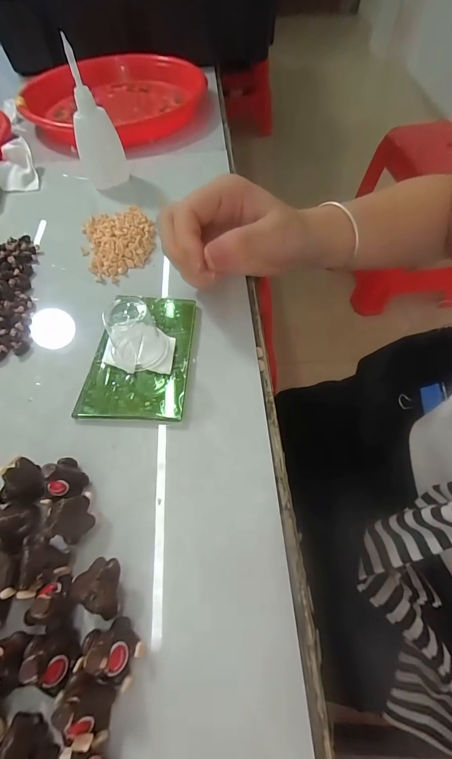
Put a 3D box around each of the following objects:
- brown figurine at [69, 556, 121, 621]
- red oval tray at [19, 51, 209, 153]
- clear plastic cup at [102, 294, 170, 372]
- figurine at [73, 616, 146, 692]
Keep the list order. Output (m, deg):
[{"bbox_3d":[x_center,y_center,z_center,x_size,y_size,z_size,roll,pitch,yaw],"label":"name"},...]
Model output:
[{"bbox_3d":[-0.057,0.094,0.155,0.024,0.021,0.020,28,63,17],"label":"brown figurine"},{"bbox_3d":[-0.152,-0.369,0.446,0.204,0.038,0.236,28,63,17],"label":"red oval tray"},{"bbox_3d":[-0.057,-0.028,0.216,0.033,0.040,0.032,-20,60,-10],"label":"clear plastic cup"},{"bbox_3d":[-0.048,0.113,0.141,0.025,0.017,0.021,16,61,11],"label":"figurine"}]

